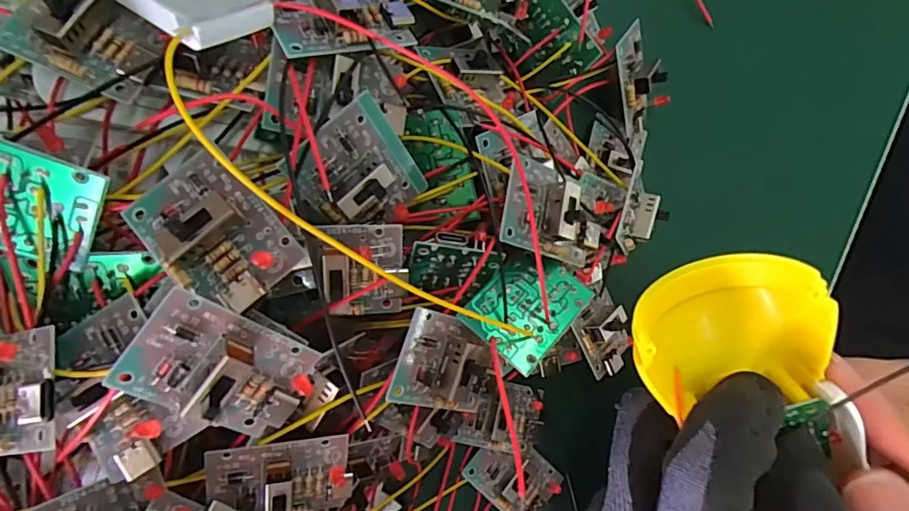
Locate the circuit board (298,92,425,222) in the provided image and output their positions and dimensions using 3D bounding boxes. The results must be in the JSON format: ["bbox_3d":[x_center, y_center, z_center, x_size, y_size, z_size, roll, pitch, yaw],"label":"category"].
[{"bbox_3d":[-0.024,-0.021,0.138,0.029,0.004,0.034,-50,135,-12],"label":"circuit board"}]

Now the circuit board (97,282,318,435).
[{"bbox_3d":[-0.048,0.026,0.107,0.036,0.010,0.025,38,92,-34],"label":"circuit board"}]

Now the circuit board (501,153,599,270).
[{"bbox_3d":[0.030,-0.012,0.152,0.033,0.014,0.026,14,89,-7],"label":"circuit board"}]

